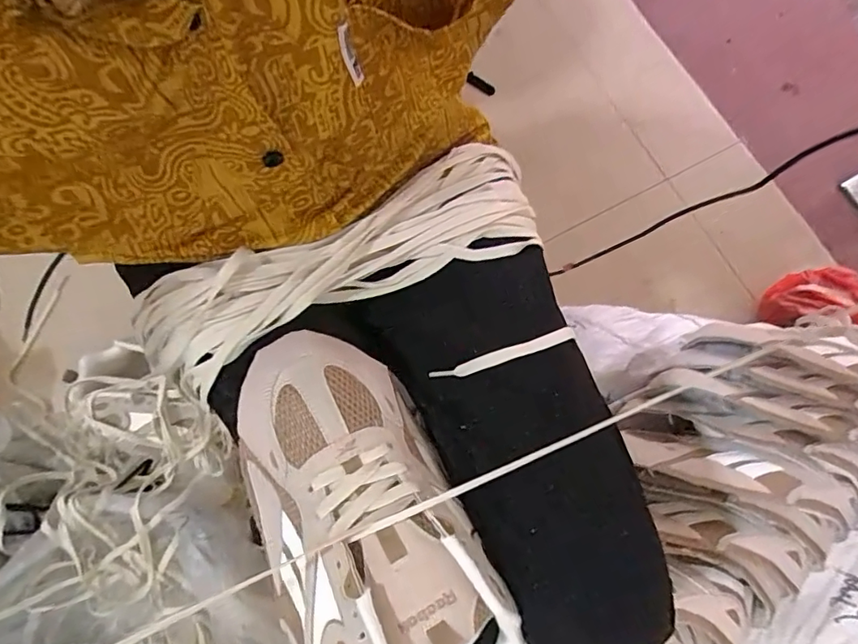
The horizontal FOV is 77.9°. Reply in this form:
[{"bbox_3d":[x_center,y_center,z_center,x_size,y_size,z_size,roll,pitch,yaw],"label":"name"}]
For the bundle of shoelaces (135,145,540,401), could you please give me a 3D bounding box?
[{"bbox_3d":[-0.063,-0.045,0.382,0.310,0.045,0.092,-24,77,-8],"label":"bundle of shoelaces"}]

